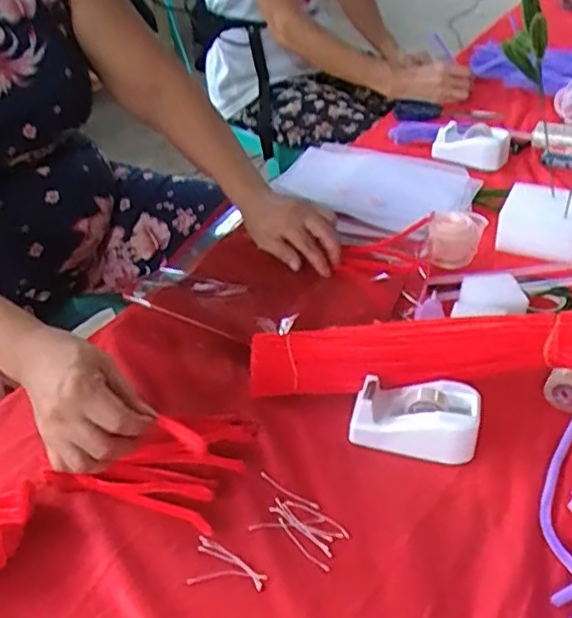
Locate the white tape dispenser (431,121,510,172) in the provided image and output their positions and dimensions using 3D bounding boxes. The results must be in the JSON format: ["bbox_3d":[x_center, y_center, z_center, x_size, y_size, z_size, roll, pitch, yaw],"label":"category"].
[{"bbox_3d":[0.258,-0.230,0.906,0.106,0.039,0.054,23,46,31],"label":"white tape dispenser"}]

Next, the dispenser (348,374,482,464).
[{"bbox_3d":[0.103,0.089,0.521,0.100,0.044,0.050,6,39,14],"label":"dispenser"}]

